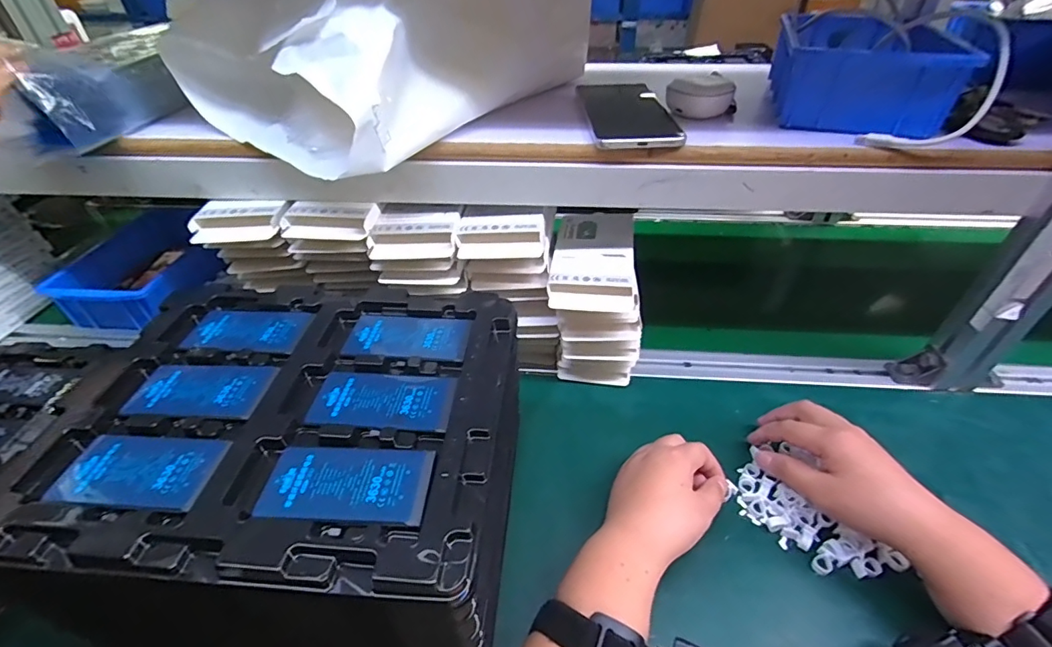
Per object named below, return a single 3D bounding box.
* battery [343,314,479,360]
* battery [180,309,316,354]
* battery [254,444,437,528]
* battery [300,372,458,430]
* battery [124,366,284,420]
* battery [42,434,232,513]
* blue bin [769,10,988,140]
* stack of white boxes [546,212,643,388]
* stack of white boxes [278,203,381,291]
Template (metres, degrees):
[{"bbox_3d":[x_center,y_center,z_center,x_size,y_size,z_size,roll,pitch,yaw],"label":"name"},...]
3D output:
[{"bbox_3d":[-0.084,0.009,0.350,0.086,0.004,0.046,4,41,6],"label":"battery"},{"bbox_3d":[-0.205,0.005,0.359,0.086,0.005,0.042,4,41,6],"label":"battery"},{"bbox_3d":[-0.096,0.085,0.260,0.087,0.004,0.044,2,40,3],"label":"battery"},{"bbox_3d":[-0.089,0.047,0.304,0.086,0.004,0.043,3,41,4],"label":"battery"},{"bbox_3d":[-0.211,0.044,0.315,0.087,0.005,0.042,2,40,4],"label":"battery"},{"bbox_3d":[-0.216,0.082,0.271,0.086,0.005,0.044,4,41,5],"label":"battery"},{"bbox_3d":[0.302,-0.240,0.449,0.126,0.068,0.189,12,42,14],"label":"blue bin"},{"bbox_3d":[0.072,-0.024,0.517,0.094,0.127,0.138,2,40,3],"label":"stack of white boxes"},{"bbox_3d":[-0.179,-0.070,0.466,0.083,0.081,0.050,6,41,8],"label":"stack of white boxes"}]

